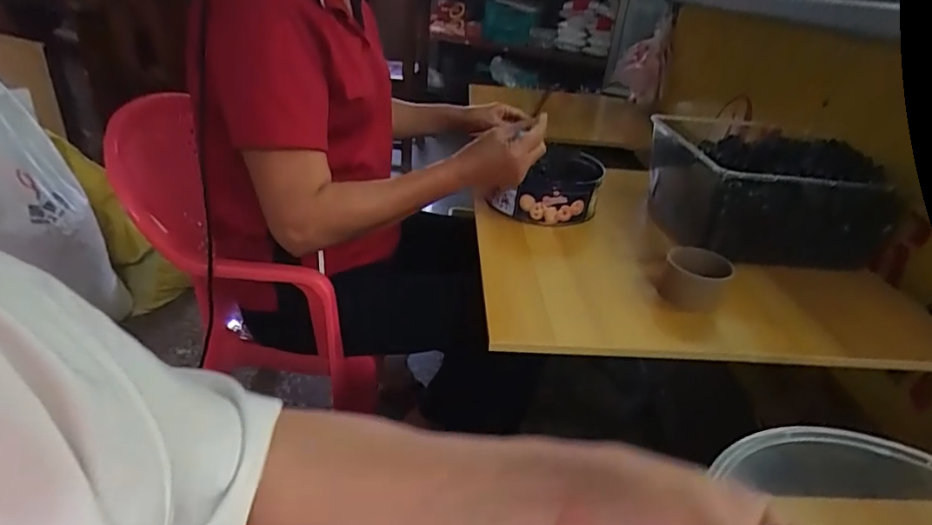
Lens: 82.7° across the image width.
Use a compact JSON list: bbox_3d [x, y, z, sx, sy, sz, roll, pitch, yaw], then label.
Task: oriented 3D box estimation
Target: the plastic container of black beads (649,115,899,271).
[{"bbox_3d":[0.468,-0.097,0.830,0.271,0.159,0.203,3,30,-3],"label":"plastic container of black beads"}]

